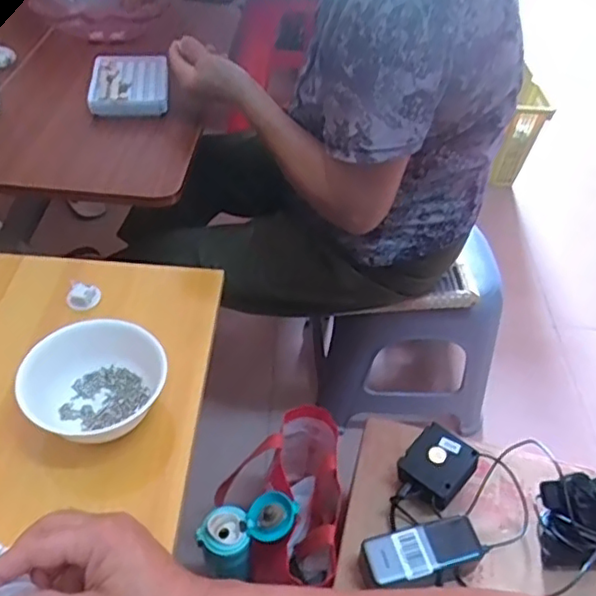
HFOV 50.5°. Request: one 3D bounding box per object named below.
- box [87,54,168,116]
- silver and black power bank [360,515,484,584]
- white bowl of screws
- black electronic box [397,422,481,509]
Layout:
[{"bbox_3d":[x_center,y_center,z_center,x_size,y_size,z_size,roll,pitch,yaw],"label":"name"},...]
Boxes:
[{"bbox_3d":[-0.228,-0.292,0.860,0.099,0.025,0.128,-2,45,-8],"label":"box"},{"bbox_3d":[0.139,0.283,0.706,0.131,0.027,0.053,-8,46,-14],"label":"silver and black power bank"},{"bbox_3d":[-0.175,0.070,0.534,0.097,0.048,0.105,3,45,-3],"label":"white bowl of screws"},{"bbox_3d":[0.175,0.210,0.789,0.077,0.036,0.080,33,67,32],"label":"black electronic box"}]

